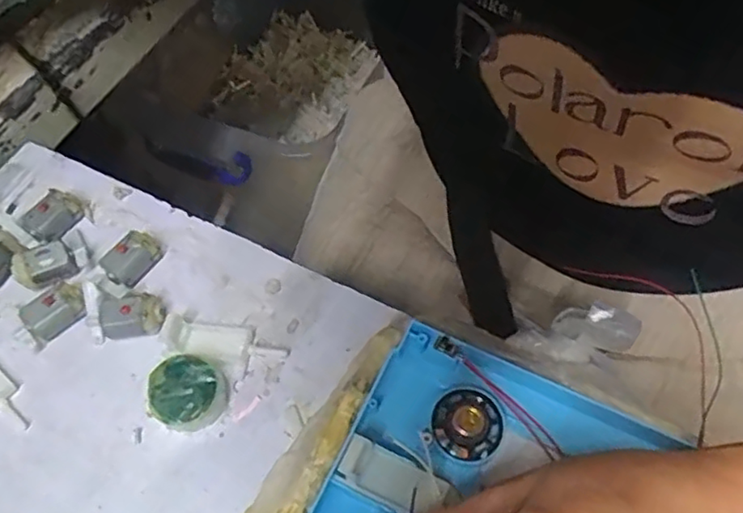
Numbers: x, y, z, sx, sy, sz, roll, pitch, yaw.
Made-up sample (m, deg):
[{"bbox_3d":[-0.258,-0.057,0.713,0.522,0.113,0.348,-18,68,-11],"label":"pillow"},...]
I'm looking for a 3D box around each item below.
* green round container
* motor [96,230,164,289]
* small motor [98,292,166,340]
[{"bbox_3d":[-0.086,0.063,0.287,0.033,0.019,0.032,1,57,-1],"label":"green round container"},{"bbox_3d":[-0.124,0.001,0.322,0.016,0.018,0.030,34,63,19],"label":"motor"},{"bbox_3d":[-0.119,0.029,0.307,0.031,0.015,0.018,-2,58,-3],"label":"small motor"}]

